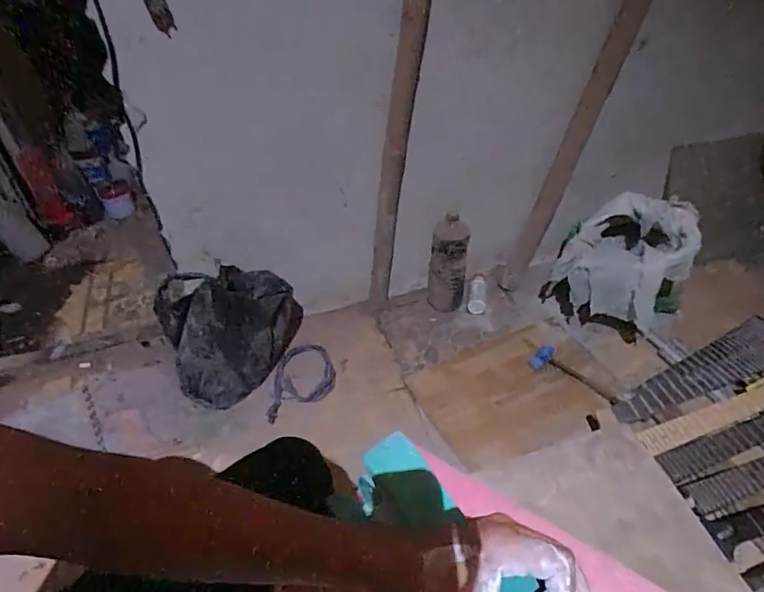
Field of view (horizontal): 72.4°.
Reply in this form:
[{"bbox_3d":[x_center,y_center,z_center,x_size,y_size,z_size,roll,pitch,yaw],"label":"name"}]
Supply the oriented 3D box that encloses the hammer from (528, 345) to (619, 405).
[{"bbox_3d":[0.487,0.192,1.300,0.226,0.030,0.092,31,52,31],"label":"hammer"}]

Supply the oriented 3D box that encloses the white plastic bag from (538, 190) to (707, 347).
[{"bbox_3d":[0.622,-0.091,1.363,0.318,0.307,0.235,22,48,24],"label":"white plastic bag"}]

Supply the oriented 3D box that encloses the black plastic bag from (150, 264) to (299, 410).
[{"bbox_3d":[-0.342,0.085,1.264,0.328,0.356,0.134,-21,46,-20],"label":"black plastic bag"}]

